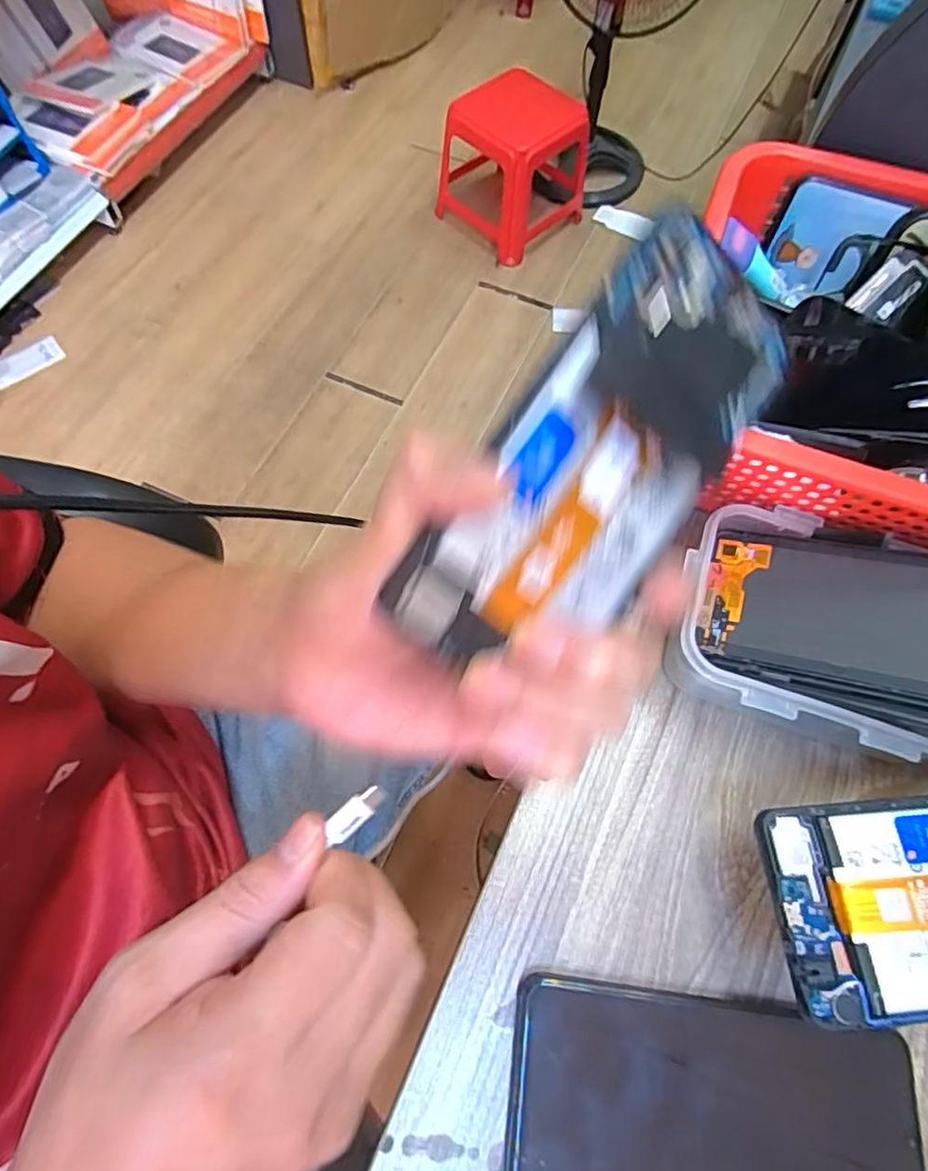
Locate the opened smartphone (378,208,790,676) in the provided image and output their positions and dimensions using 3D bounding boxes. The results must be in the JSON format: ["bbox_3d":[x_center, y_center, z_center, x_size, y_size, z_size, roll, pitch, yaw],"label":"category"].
[{"bbox_3d":[0.047,-0.039,0.200,0.070,0.007,0.159,37,85,-20],"label":"opened smartphone"}]

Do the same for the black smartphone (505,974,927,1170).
[{"bbox_3d":[0.100,0.211,0.246,0.160,0.014,0.075,7,67,2],"label":"black smartphone"}]

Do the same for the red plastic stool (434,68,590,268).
[{"bbox_3d":[0.106,-0.965,1.411,0.294,0.274,0.294,40,72,15],"label":"red plastic stool"}]

